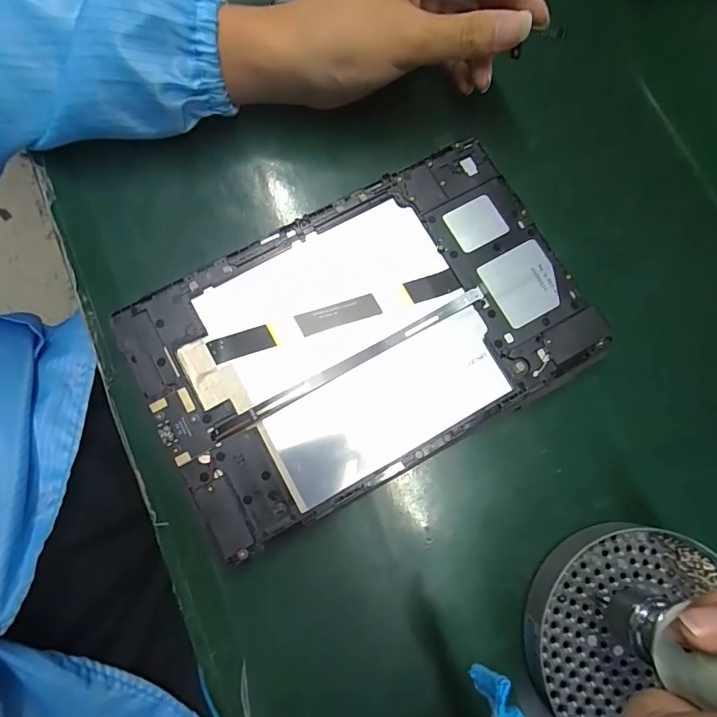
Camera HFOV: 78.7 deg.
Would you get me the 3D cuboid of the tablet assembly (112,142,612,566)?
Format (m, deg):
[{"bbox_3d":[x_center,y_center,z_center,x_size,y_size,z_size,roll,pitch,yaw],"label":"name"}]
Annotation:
[{"bbox_3d":[0.003,-0.013,0.247,0.233,0.013,0.150,-27,81,-7],"label":"tablet assembly"}]

